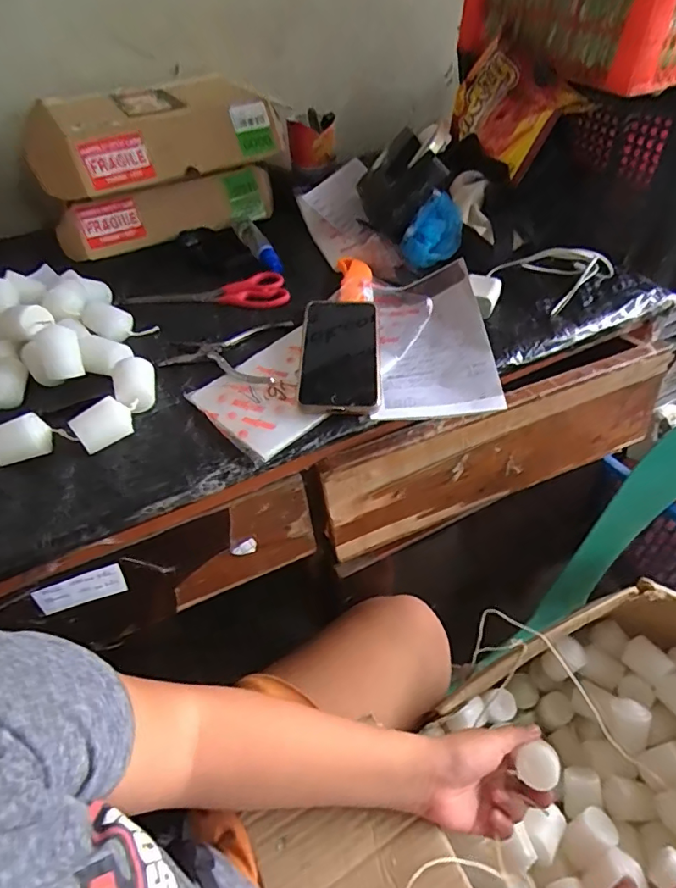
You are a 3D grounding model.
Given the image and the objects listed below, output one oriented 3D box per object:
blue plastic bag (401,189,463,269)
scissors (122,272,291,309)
[{"bbox_3d":[0.113,-0.257,0.619,0.068,0.059,0.055,-33,52,-24],"label":"blue plastic bag"},{"bbox_3d":[-0.158,-0.187,0.629,0.199,0.014,0.061,1,46,6],"label":"scissors"}]

